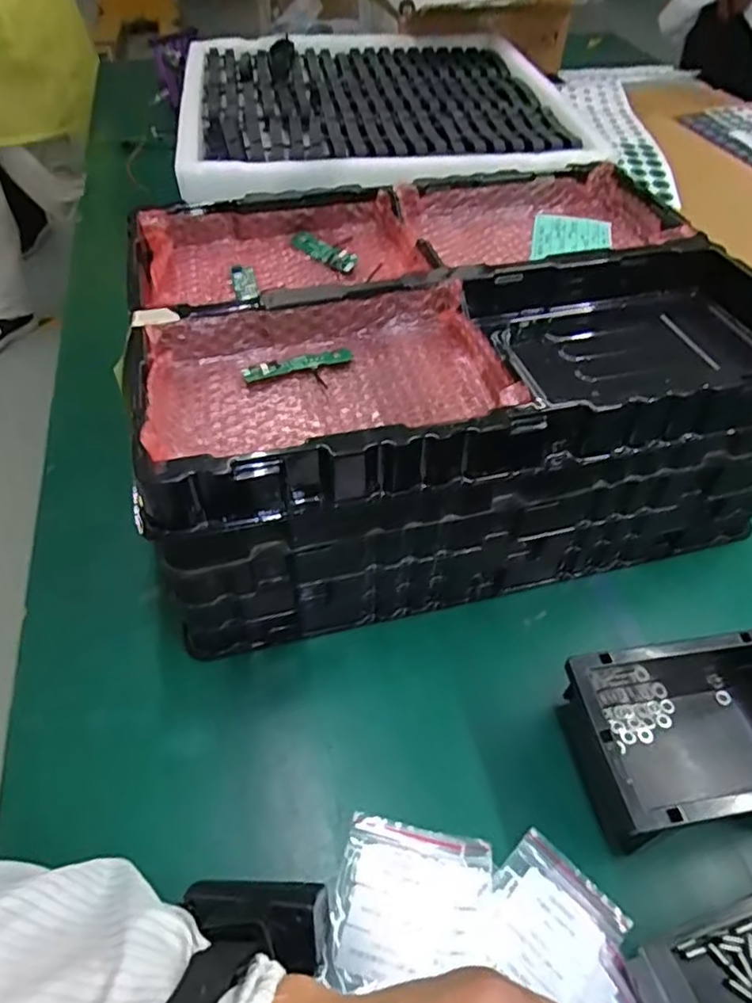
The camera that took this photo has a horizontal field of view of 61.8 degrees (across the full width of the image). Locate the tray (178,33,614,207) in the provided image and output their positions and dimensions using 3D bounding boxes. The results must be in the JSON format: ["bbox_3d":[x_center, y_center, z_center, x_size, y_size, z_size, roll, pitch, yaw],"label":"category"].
[{"bbox_3d":[-0.012,-0.483,0.757,0.424,0.028,0.510,-6,50,-8],"label":"tray"}]

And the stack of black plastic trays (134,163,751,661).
[{"bbox_3d":[0.049,-0.116,0.538,0.455,0.184,0.357,-12,51,-12],"label":"stack of black plastic trays"}]

